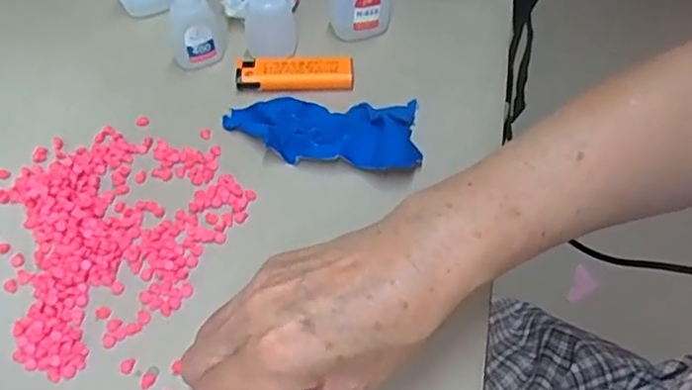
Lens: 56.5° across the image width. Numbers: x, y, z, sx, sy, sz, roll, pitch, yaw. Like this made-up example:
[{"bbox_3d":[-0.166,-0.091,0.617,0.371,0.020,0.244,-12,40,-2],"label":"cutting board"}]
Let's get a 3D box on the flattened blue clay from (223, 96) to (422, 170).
[{"bbox_3d":[-0.016,-0.039,0.408,0.122,0.025,0.059,0,53,-1],"label":"flattened blue clay"}]

